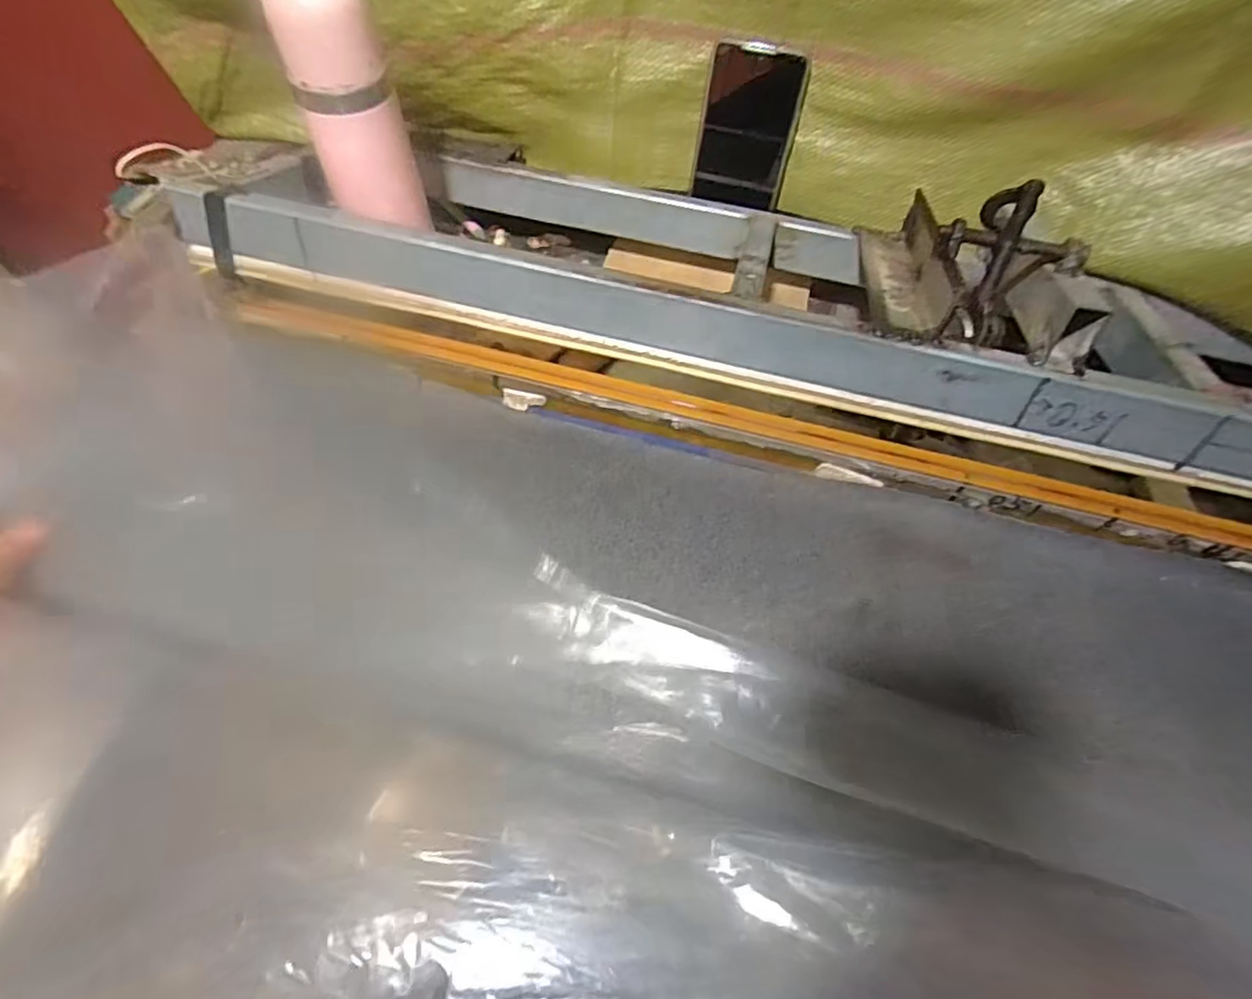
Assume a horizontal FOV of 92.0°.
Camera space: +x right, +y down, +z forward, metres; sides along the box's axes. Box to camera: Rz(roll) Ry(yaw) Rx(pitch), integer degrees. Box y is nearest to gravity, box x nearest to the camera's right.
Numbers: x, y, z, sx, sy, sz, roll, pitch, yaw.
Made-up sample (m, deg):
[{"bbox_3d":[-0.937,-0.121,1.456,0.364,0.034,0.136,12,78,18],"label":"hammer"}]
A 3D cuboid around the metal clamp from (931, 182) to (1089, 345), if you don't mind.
[{"bbox_3d":[0.232,-0.140,0.361,0.084,0.061,0.068,3,58,-1],"label":"metal clamp"}]

